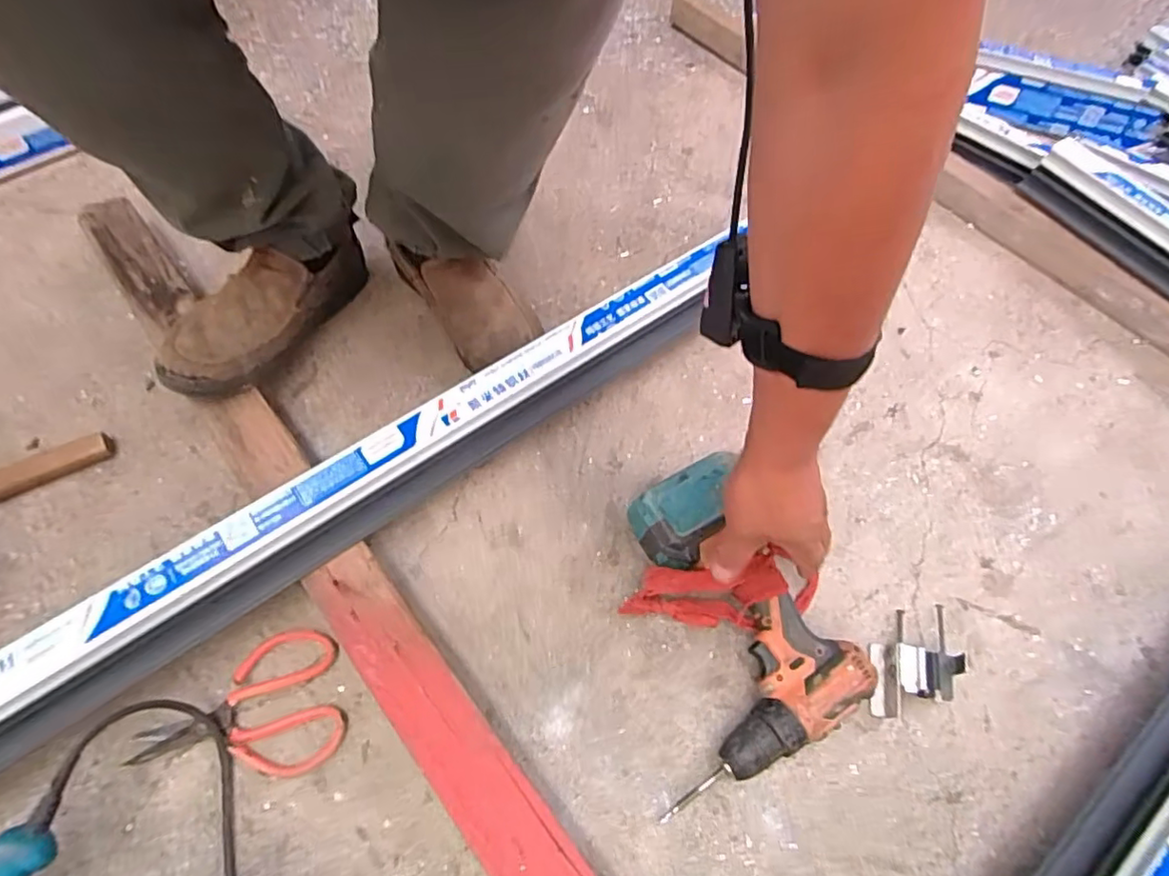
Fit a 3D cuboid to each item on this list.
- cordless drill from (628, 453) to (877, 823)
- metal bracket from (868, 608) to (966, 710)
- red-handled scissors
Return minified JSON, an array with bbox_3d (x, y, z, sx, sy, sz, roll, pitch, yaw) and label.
[{"bbox_3d":[0.127,0.150,0.536,0.183,0.070,0.251,-23,80,-9],"label":"cordless drill"},{"bbox_3d":[0.314,0.197,0.551,0.055,0.027,0.080,4,69,1],"label":"metal bracket"},{"bbox_3d":[-0.312,0.250,0.539,0.176,0.012,0.119,-15,69,-6],"label":"red-handled scissors"}]

